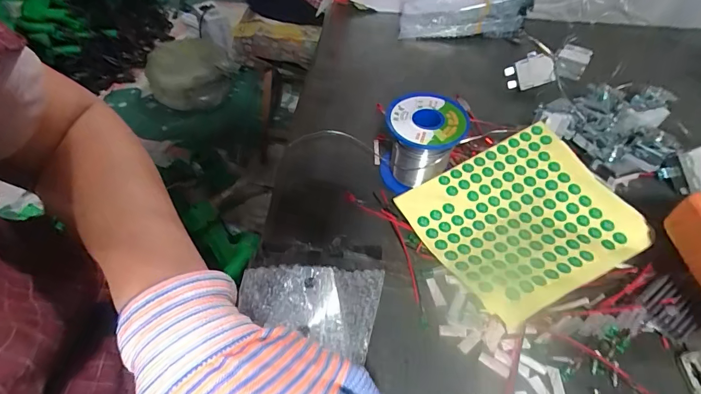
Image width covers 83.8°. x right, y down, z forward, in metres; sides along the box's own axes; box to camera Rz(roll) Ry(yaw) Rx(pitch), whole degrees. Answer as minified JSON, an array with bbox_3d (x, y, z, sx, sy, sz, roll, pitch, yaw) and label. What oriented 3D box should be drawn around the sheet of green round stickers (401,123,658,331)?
[{"bbox_3d":[0.134,0.013,0.304,0.155,0.020,0.127,-22,55,-16],"label":"sheet of green round stickers"}]

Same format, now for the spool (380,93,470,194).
[{"bbox_3d":[0.060,-0.047,0.330,0.066,0.053,0.066,6,52,5],"label":"spool"}]

